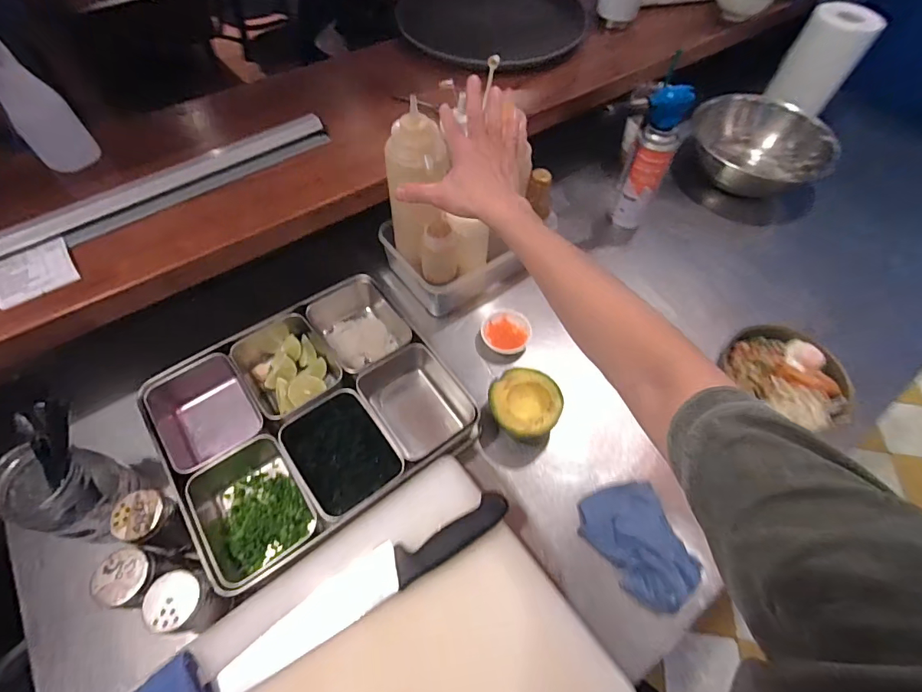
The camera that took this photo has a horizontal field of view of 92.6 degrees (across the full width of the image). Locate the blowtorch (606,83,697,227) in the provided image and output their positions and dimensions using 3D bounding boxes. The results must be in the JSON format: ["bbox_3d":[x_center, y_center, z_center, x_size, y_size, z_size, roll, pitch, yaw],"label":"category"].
[{"bbox_3d":[0.281,-0.295,0.708,0.101,0.223,0.074,25,61,14],"label":"blowtorch"}]

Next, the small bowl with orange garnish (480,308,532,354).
[{"bbox_3d":[0.068,-0.022,0.664,0.073,0.027,0.062,-3,58,-3],"label":"small bowl with orange garnish"}]

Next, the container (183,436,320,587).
[{"bbox_3d":[-0.235,0.185,0.501,0.114,0.052,0.150,-33,64,-20],"label":"container"}]

